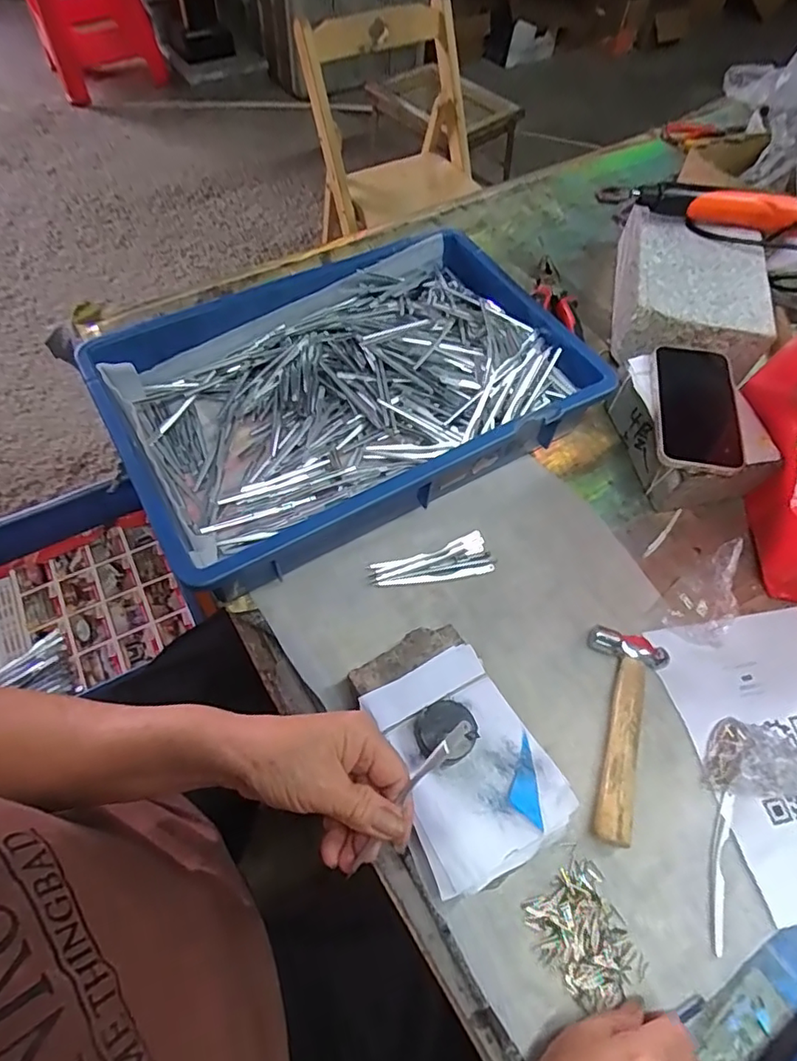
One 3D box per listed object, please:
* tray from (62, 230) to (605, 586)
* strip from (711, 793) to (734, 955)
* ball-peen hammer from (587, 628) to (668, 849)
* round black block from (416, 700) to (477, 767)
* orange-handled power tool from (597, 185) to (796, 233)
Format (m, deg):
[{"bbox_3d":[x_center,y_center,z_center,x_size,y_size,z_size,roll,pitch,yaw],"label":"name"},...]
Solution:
[{"bbox_3d":[-0.040,-0.138,0.552,0.438,0.075,0.279,-28,66,-17],"label":"tray"},{"bbox_3d":[0.228,0.238,0.395,0.011,0.004,0.102,20,62,8],"label":"strip"},{"bbox_3d":[0.173,0.154,0.428,0.056,0.019,0.157,14,61,4],"label":"ball-peen hammer"},{"bbox_3d":[0.031,0.135,0.374,0.037,0.023,0.038,2,61,-3],"label":"round black block"},{"bbox_3d":[0.357,-0.377,0.646,0.243,0.033,0.034,9,59,2],"label":"orange-handled power tool"}]

